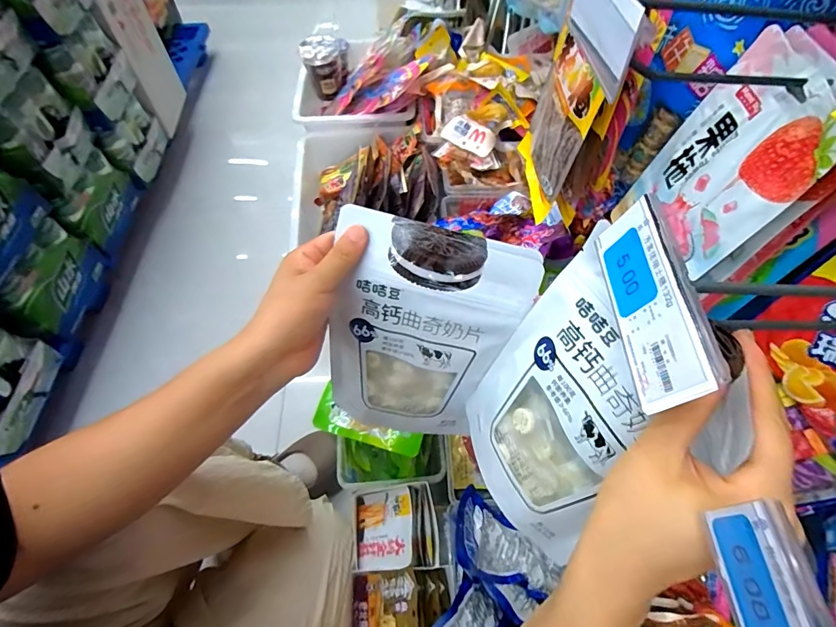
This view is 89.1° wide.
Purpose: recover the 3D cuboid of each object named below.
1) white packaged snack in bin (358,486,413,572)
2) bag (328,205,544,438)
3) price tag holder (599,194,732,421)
[{"bbox_3d":[-0.047,0.304,0.599,0.103,0.017,0.097,-27,51,33],"label":"white packaged snack in bin"},{"bbox_3d":[-0.001,0.032,0.386,0.154,0.237,0.025,12,39,2],"label":"bag"},{"bbox_3d":[0.115,-0.007,0.209,0.005,0.043,0.102,8,59,-18],"label":"price tag holder"}]

